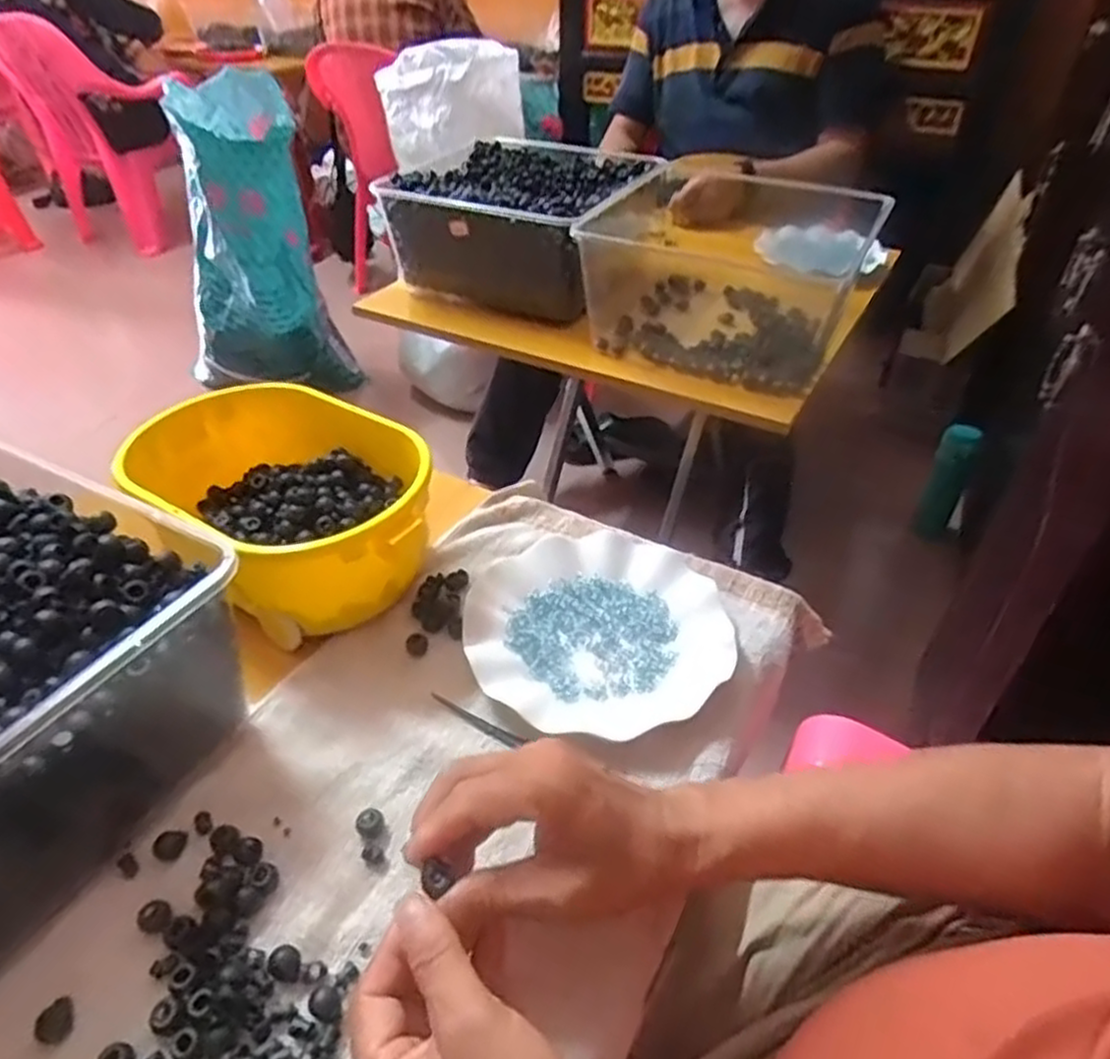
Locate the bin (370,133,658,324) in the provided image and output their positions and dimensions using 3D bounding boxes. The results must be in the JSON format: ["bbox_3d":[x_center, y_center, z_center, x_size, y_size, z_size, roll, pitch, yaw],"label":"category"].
[{"bbox_3d":[-0.033,-0.418,1.029,0.292,0.137,0.303,18,44,22],"label":"bin"}]

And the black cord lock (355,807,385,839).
[{"bbox_3d":[-0.107,0.169,0.434,0.015,0.007,0.017,5,41,7],"label":"black cord lock"}]

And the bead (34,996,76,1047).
[{"bbox_3d":[-0.239,0.234,0.358,0.015,0.008,0.020,-28,47,-28],"label":"bead"}]

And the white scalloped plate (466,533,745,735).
[{"bbox_3d":[0.033,0.070,0.544,0.190,0.029,0.171,-30,48,-29],"label":"white scalloped plate"}]

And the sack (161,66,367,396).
[{"bbox_3d":[-0.657,-0.580,1.614,0.333,0.604,0.332,-18,43,-19],"label":"sack"}]

